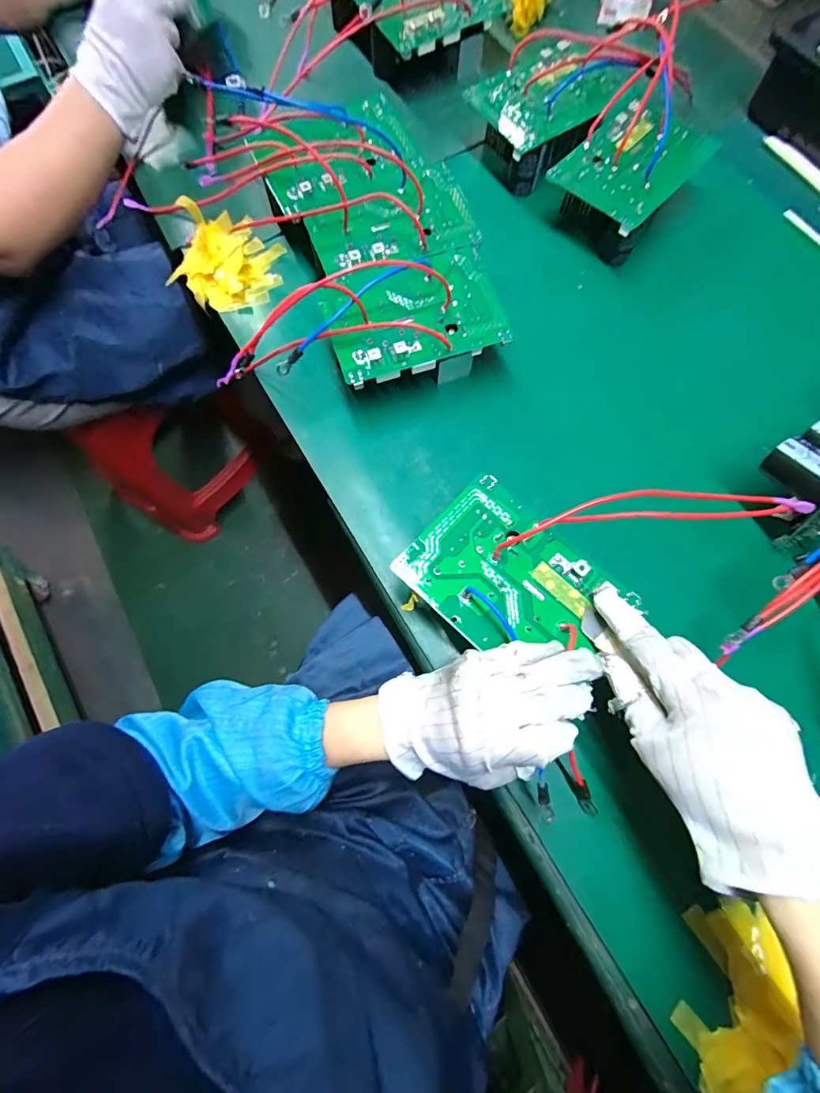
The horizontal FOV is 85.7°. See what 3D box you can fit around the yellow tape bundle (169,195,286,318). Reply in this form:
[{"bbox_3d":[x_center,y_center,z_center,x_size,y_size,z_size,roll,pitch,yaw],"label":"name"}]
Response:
[{"bbox_3d":[-0.197,-0.305,0.466,0.110,0.041,0.101,25,75,8],"label":"yellow tape bundle"}]

